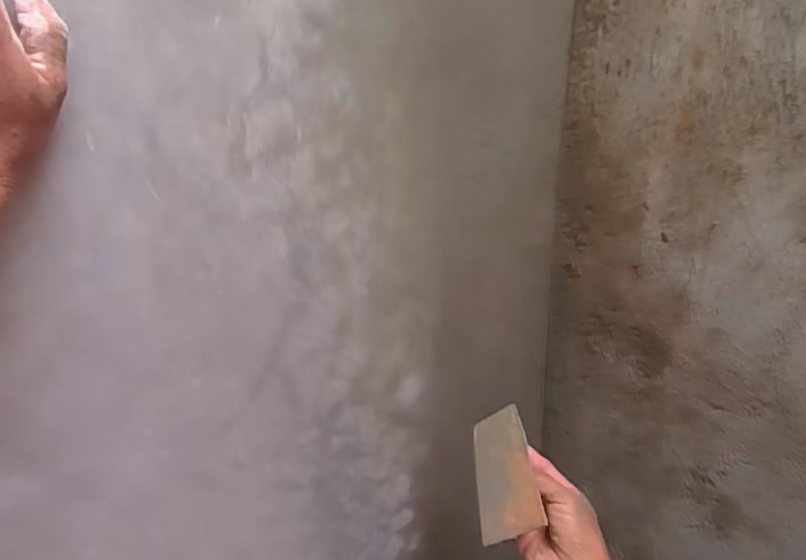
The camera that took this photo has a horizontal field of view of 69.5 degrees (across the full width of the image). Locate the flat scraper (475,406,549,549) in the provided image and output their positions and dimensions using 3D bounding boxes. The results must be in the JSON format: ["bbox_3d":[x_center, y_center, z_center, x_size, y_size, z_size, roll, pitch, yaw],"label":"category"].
[{"bbox_3d":[0.096,0.185,0.561,0.065,0.007,0.120,-35,39,31],"label":"flat scraper"}]

